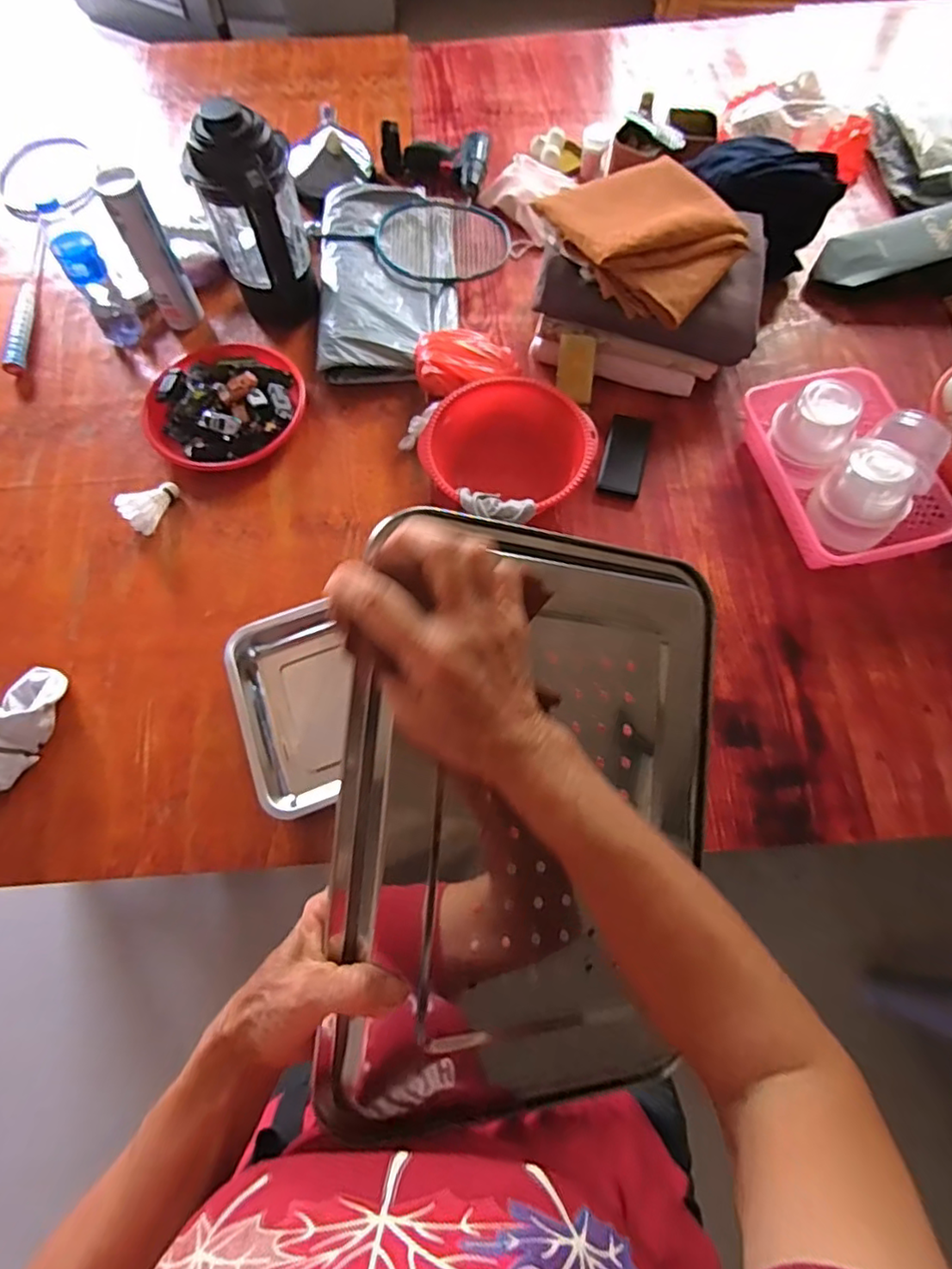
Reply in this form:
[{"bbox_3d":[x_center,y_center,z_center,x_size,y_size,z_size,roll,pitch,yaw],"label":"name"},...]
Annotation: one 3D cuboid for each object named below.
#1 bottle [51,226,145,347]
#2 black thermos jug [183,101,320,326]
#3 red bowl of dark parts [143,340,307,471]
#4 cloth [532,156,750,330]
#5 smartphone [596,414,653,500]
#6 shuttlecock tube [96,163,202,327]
[{"bbox_3d":[-0.615,-0.561,1.003,0.064,0.168,0.070,-33,71,-12],"label":"bottle"},{"bbox_3d":[-0.344,-0.641,0.965,0.133,0.292,0.107,11,68,5],"label":"black thermos jug"},{"bbox_3d":[-0.407,-0.370,0.977,0.242,0.049,0.232,0,67,1],"label":"red bowl of dark parts"},{"bbox_3d":[0.242,-0.587,0.898,0.225,0.068,0.265,-40,72,-15],"label":"cloth"},{"bbox_3d":[0.233,-0.282,0.950,0.064,0.014,0.161,14,68,7],"label":"smartphone"},{"bbox_3d":[-0.516,-0.608,0.978,0.064,0.225,0.059,-28,70,-10],"label":"shuttlecock tube"}]

